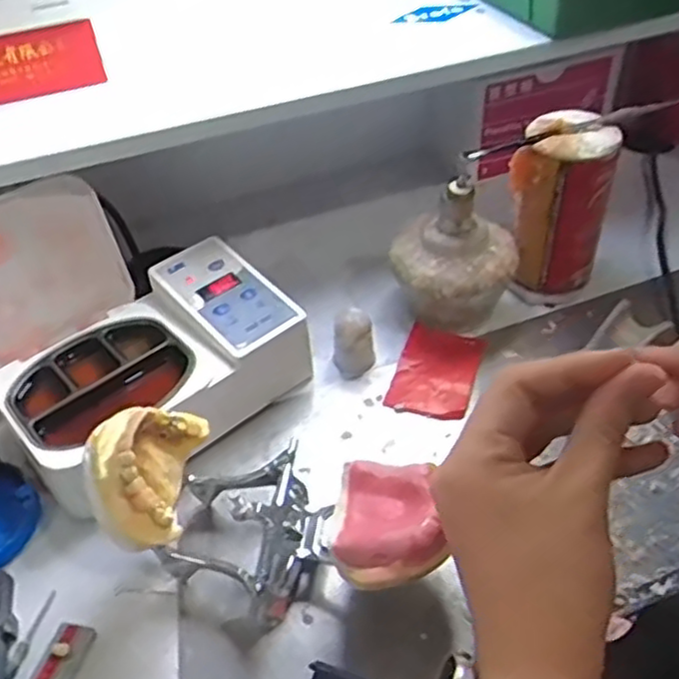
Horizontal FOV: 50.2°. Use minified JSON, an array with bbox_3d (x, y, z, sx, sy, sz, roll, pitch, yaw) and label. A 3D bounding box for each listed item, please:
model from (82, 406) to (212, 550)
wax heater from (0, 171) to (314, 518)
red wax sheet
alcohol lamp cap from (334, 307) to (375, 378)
[{"bbox_3d":[-0.102,0.063,0.376,0.049,0.046,0.077,2,43,6],"label":"model"},{"bbox_3d":[-0.137,-0.011,0.472,0.190,0.133,0.157,-33,50,-28],"label":"wax heater"},{"bbox_3d":[0.070,0.021,0.521,0.056,0.012,0.085,11,45,16],"label":"red wax sheet"},{"bbox_3d":[0.010,0.002,0.520,0.028,0.045,0.026,-2,43,2],"label":"alcohol lamp cap"}]

